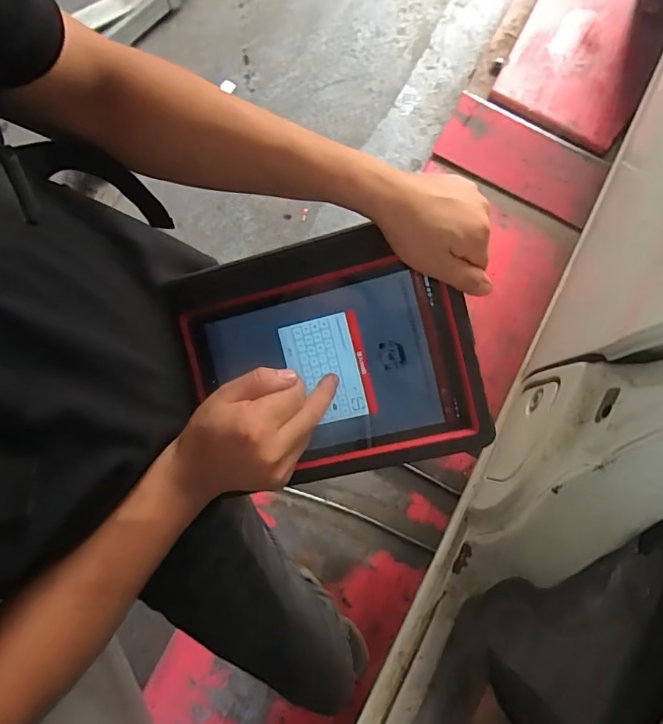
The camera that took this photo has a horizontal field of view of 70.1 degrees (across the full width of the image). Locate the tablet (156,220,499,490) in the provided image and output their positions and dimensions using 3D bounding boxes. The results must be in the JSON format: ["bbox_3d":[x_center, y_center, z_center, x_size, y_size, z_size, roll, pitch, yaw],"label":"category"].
[{"bbox_3d":[0.000,-0.002,0.418,0.240,0.022,0.211,-15,91,10],"label":"tablet"}]

